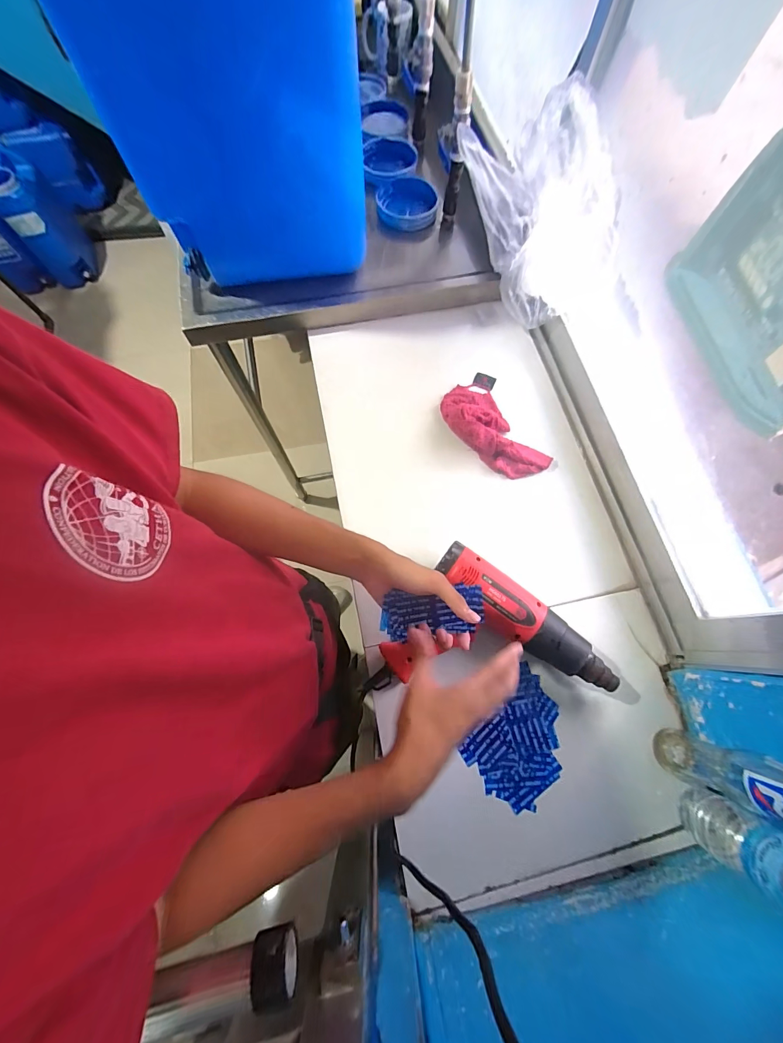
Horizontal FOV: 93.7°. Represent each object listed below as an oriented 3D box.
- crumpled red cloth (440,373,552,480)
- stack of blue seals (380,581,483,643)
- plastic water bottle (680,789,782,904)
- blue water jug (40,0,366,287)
[{"bbox_3d":[0.168,-0.165,0.619,0.129,0.050,0.211,-25,74,-9],"label":"crumpled red cloth"},{"bbox_3d":[0.048,0.108,0.435,0.121,0.018,0.059,-8,102,1],"label":"stack of blue seals"},{"bbox_3d":[0.374,0.333,0.364,0.056,0.222,0.061,0,71,-1],"label":"plastic water bottle"},{"bbox_3d":[-0.219,-0.591,0.502,0.320,0.404,0.201,-11,72,-5],"label":"blue water jug"}]

